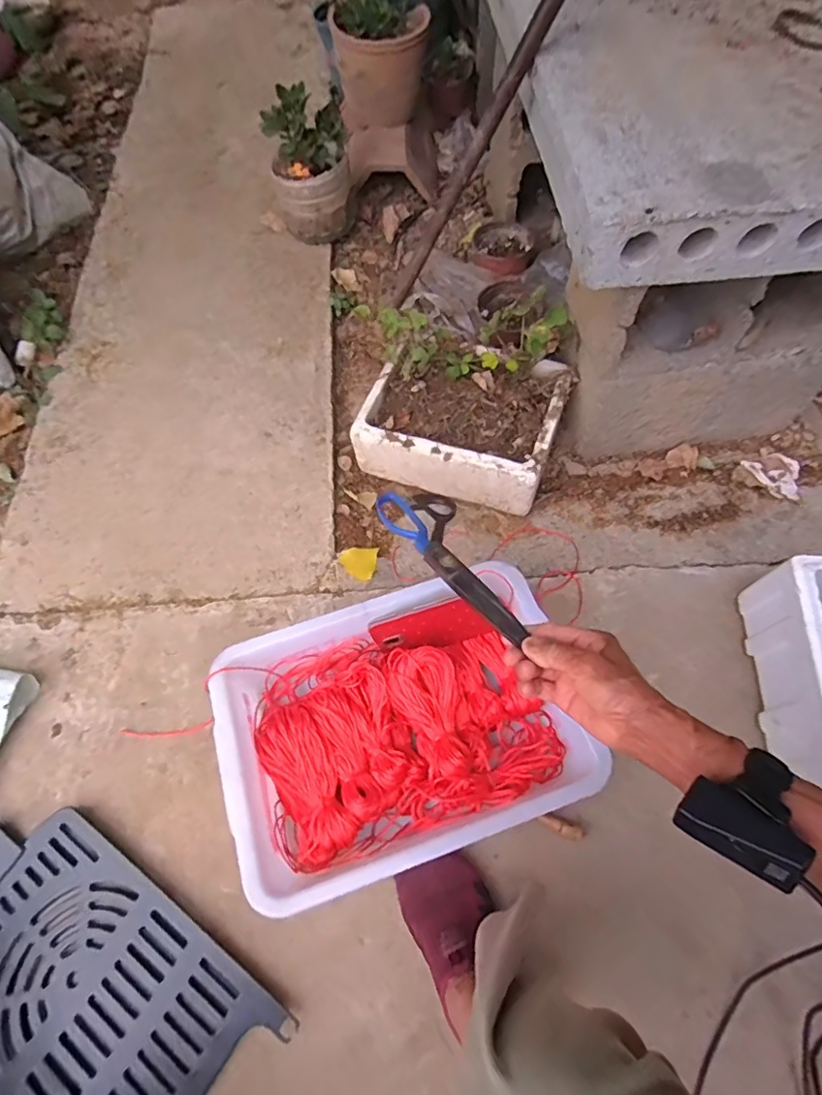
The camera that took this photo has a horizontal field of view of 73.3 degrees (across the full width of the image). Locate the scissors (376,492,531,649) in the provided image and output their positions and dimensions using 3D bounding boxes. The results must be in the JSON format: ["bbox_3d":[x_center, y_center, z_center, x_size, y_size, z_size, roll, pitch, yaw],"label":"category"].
[{"bbox_3d":[0.044,0.009,0.591,0.090,0.031,0.255,-22,41,-11],"label":"scissors"}]

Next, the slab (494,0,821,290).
[{"bbox_3d":[0.390,-0.699,0.766,0.490,0.095,0.834,-4,65,0],"label":"slab"}]

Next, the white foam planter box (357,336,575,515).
[{"bbox_3d":[0.088,-0.217,0.917,0.310,0.110,0.241,17,66,9],"label":"white foam planter box"}]

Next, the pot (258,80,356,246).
[{"bbox_3d":[-0.205,-0.758,1.123,0.163,0.224,0.163,-1,65,2],"label":"pot"}]

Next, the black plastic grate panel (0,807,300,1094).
[{"bbox_3d":[-0.360,0.474,0.599,0.405,0.027,0.227,31,70,15],"label":"black plastic grate panel"}]

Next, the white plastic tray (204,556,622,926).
[{"bbox_3d":[-0.011,0.214,0.694,0.415,0.108,0.296,-19,66,-6],"label":"white plastic tray"}]

